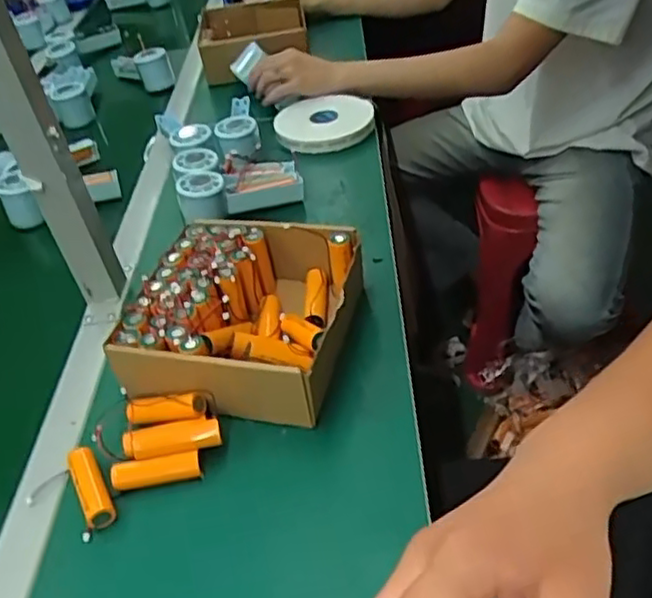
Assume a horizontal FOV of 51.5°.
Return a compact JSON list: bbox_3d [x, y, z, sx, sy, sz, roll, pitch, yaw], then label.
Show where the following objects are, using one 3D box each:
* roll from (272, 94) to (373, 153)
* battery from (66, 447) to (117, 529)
[{"bbox_3d":[-0.002,-0.262,1.001,0.144,0.027,0.124,-16,41,-7],"label":"roll"},{"bbox_3d":[-0.191,0.152,0.550,0.022,0.020,0.072,-26,43,-18],"label":"battery"}]

